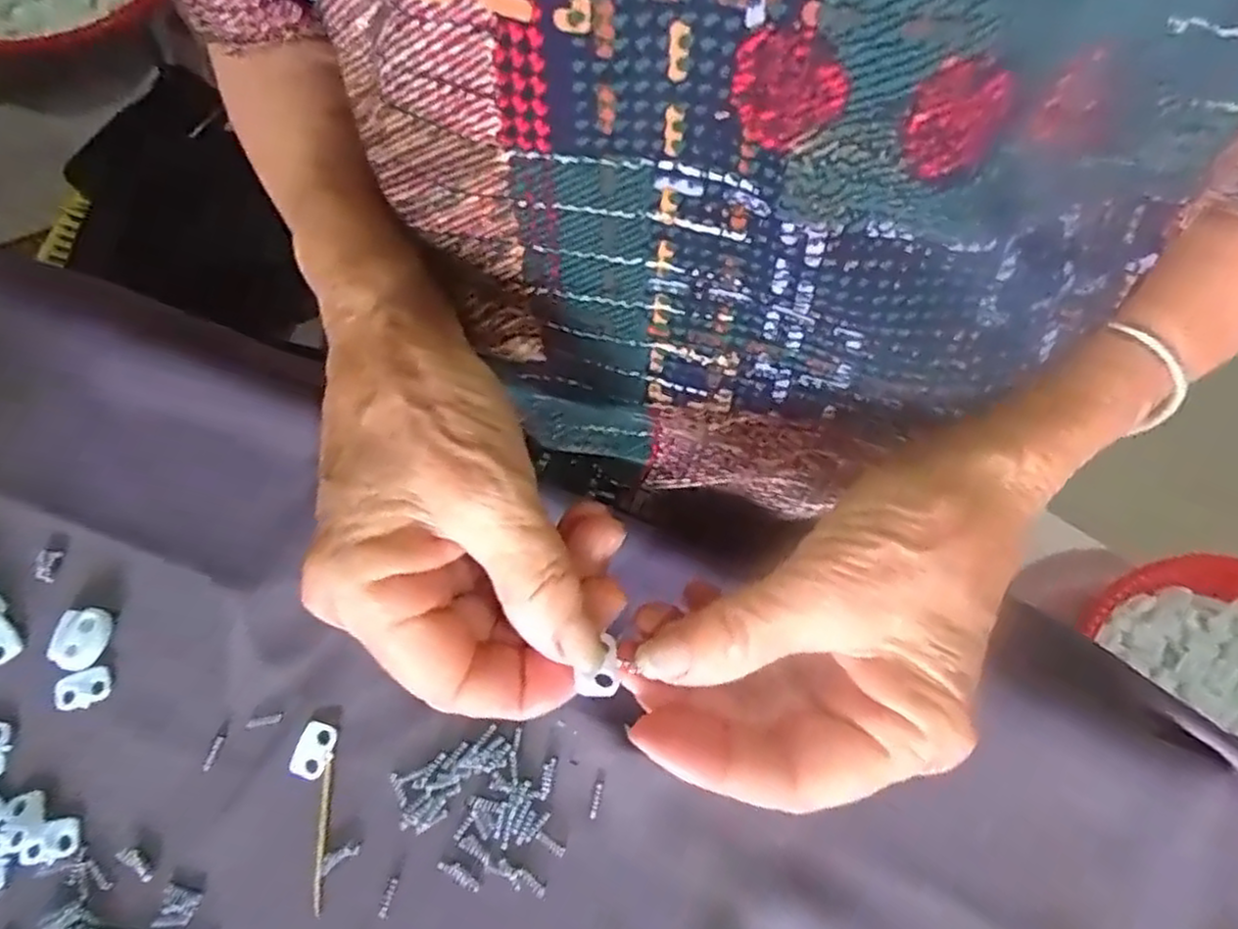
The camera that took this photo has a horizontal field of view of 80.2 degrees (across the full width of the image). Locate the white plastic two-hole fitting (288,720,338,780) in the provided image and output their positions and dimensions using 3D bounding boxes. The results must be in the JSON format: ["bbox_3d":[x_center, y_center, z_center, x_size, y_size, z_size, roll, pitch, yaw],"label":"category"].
[{"bbox_3d":[-0.108,0.101,0.260,0.012,0.004,0.019,20,71,6],"label":"white plastic two-hole fitting"}]

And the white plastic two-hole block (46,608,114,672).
[{"bbox_3d":[-0.198,0.064,0.270,0.018,0.005,0.022,7,70,2],"label":"white plastic two-hole block"}]

